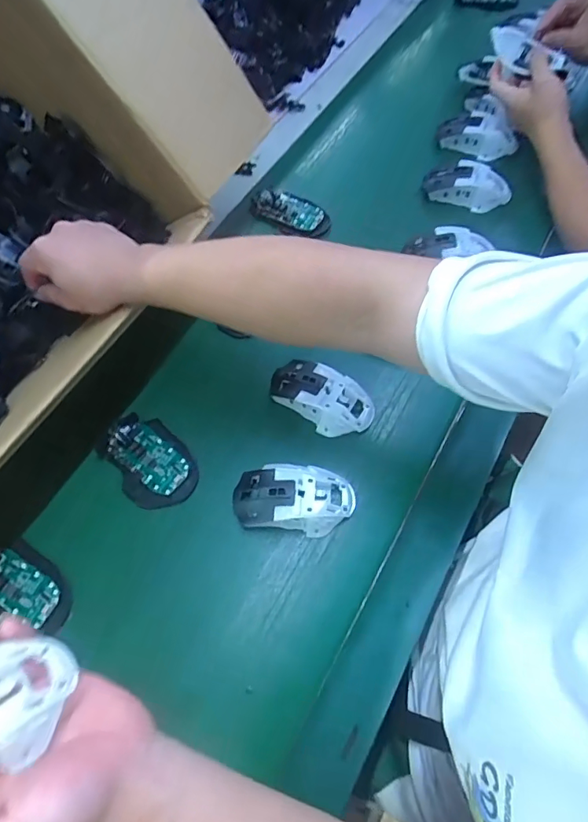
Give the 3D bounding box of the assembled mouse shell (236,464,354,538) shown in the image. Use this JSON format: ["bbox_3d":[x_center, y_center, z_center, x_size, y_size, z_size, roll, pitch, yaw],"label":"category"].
[{"bbox_3d":[-0.001,0.086,0.480,0.119,0.036,0.064,7,62,7],"label":"assembled mouse shell"}]

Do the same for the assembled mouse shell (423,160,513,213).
[{"bbox_3d":[0.238,-0.309,0.667,0.107,0.033,0.060,27,66,16],"label":"assembled mouse shell"}]

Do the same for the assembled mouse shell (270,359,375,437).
[{"bbox_3d":[0.030,-0.018,0.531,0.112,0.036,0.062,33,68,19],"label":"assembled mouse shell"}]

